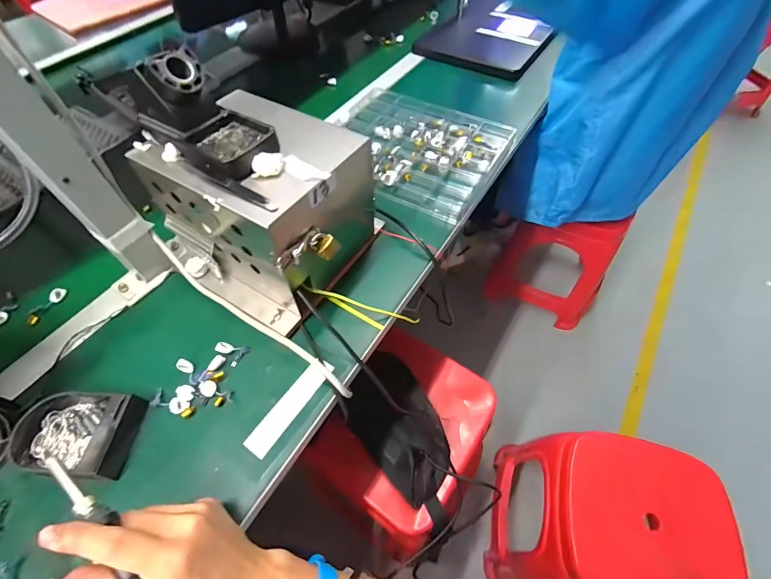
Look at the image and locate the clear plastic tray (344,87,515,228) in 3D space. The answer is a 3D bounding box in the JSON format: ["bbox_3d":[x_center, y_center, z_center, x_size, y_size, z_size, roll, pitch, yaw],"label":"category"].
[{"bbox_3d":[0.046,-0.246,0.627,0.289,0.036,0.233,28,61,19],"label":"clear plastic tray"}]

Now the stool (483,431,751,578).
[{"bbox_3d":[0.406,0.499,0.748,0.291,0.416,0.287,12,57,9],"label":"stool"}]

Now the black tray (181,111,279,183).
[{"bbox_3d":[-0.152,-0.145,0.364,0.077,0.017,0.068,30,61,20],"label":"black tray"}]

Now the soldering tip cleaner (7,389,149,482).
[{"bbox_3d":[-0.306,0.136,0.359,0.113,0.033,0.076,5,56,4],"label":"soldering tip cleaner"}]

